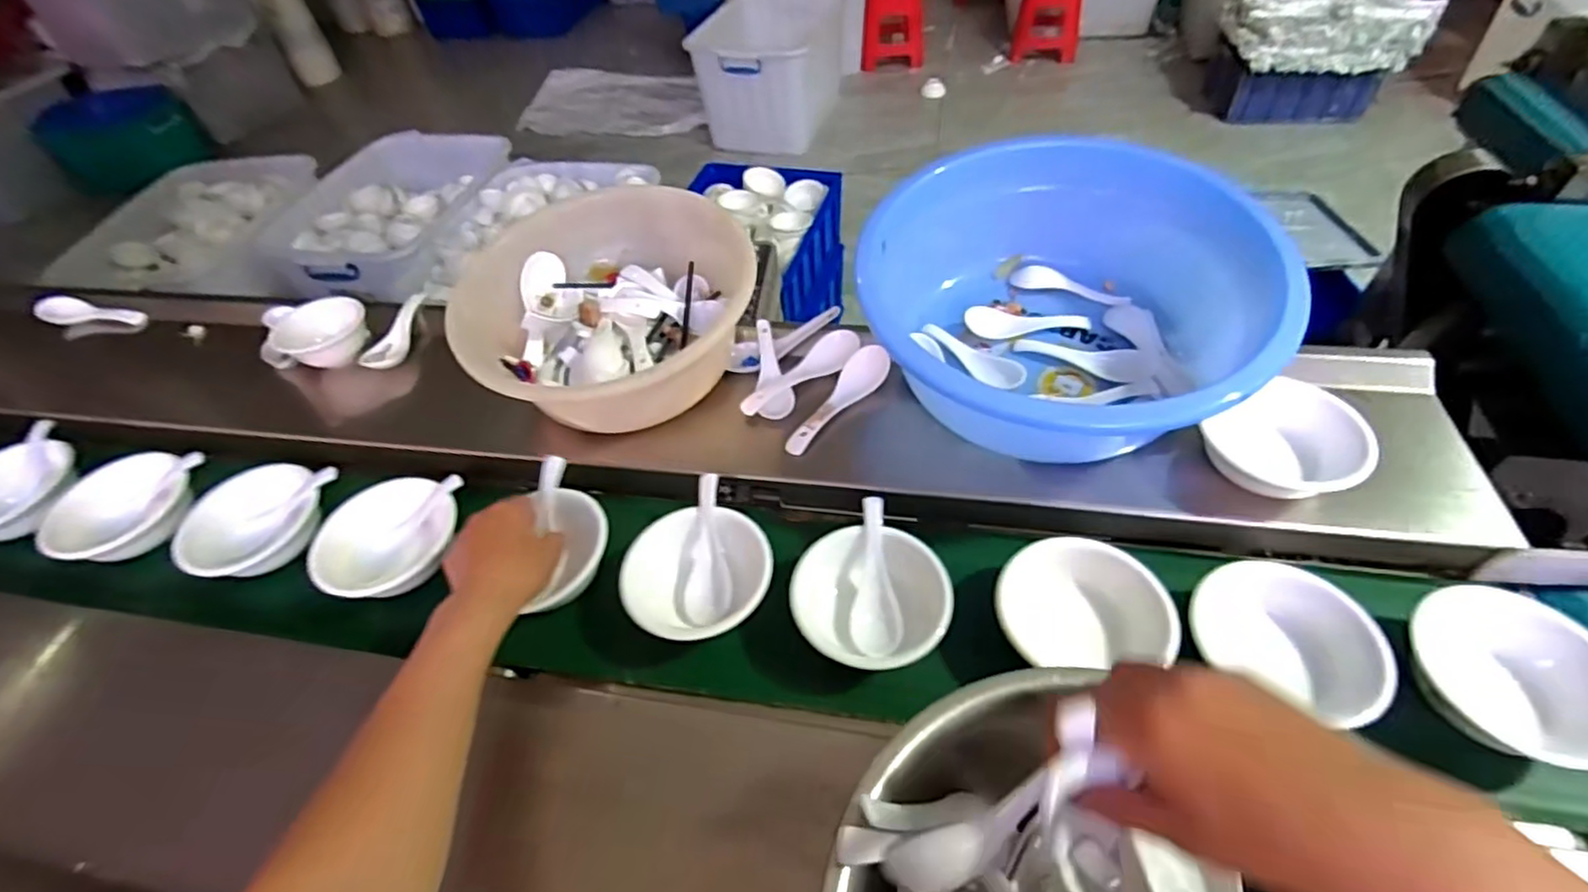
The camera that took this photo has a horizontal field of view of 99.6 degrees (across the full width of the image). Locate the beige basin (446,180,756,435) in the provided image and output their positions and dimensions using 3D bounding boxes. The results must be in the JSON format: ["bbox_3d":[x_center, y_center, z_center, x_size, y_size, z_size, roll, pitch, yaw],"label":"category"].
[{"bbox_3d":[-0.171,-0.131,0.635,0.268,0.108,0.235,-9,49,-3],"label":"beige basin"}]

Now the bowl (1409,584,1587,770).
[{"bbox_3d":[0.459,0.151,0.432,0.099,0.044,0.114,-26,52,-17],"label":"bowl"}]

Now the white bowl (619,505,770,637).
[{"bbox_3d":[-0.074,0.107,0.533,0.112,0.052,0.103,-3,49,3],"label":"white bowl"}]

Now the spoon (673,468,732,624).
[{"bbox_3d":[-0.072,0.084,0.541,0.046,0.025,0.119,-2,70,4],"label":"spoon"}]

